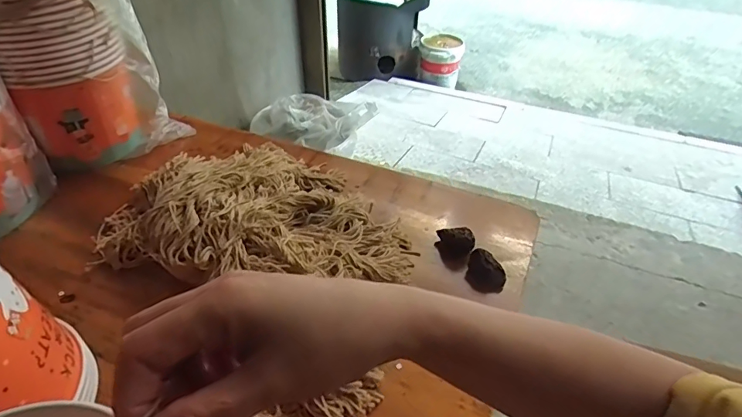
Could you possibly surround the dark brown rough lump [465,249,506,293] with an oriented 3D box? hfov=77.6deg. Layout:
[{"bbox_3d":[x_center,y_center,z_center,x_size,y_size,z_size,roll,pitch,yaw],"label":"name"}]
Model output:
[{"bbox_3d":[0.123,0.068,0.490,0.040,0.036,0.027,14,43,15],"label":"dark brown rough lump"}]

